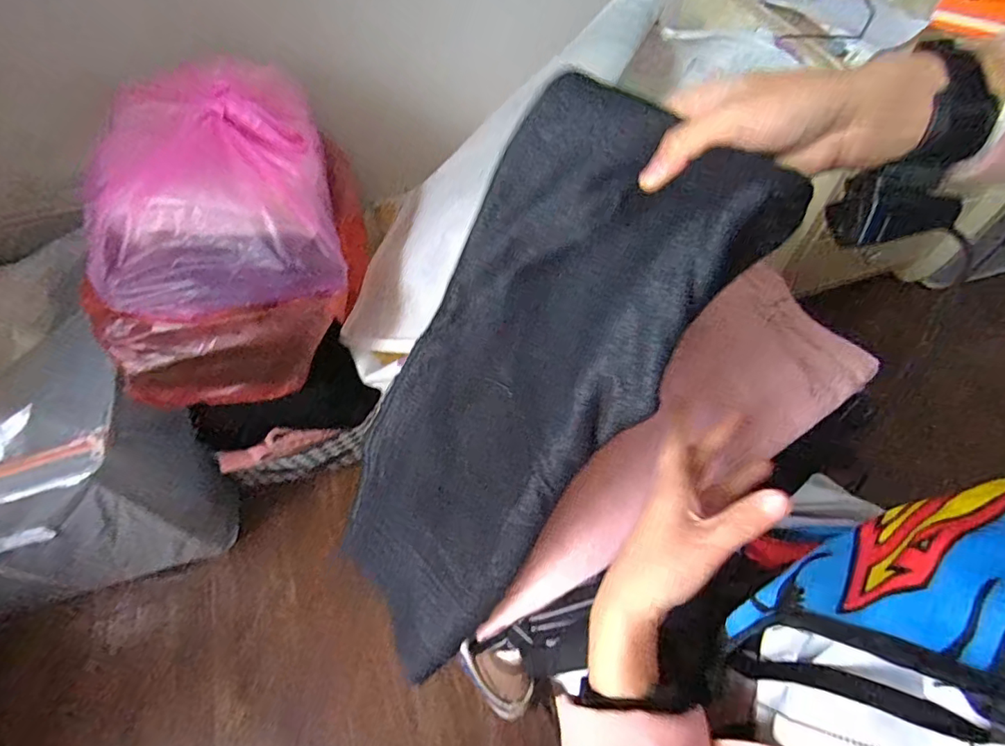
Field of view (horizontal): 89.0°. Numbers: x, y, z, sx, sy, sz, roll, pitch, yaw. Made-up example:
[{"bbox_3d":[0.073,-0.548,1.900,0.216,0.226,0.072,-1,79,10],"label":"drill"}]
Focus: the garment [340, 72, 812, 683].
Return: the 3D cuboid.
[{"bbox_3d":[-0.011,0.022,0.339,0.166,0.390,0.054,44,28,24],"label":"garment"}]

